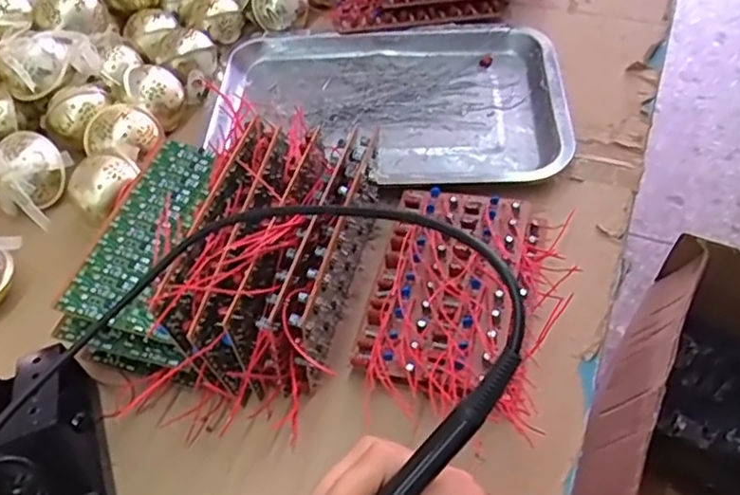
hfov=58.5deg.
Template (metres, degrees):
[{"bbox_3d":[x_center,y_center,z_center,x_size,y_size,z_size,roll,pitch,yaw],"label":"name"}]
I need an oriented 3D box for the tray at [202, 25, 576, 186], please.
[{"bbox_3d":[0.012,-0.126,0.578,0.305,0.031,0.206,0,51,4],"label":"tray"}]

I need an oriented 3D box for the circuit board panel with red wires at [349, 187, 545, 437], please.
[{"bbox_3d":[0.058,0.023,0.441,0.104,0.026,0.165,10,53,12],"label":"circuit board panel with red wires"}]

